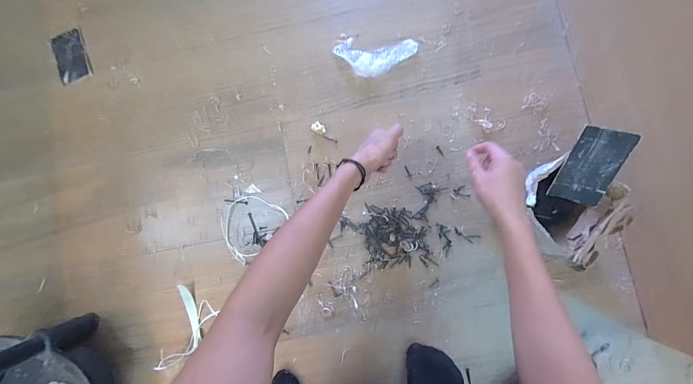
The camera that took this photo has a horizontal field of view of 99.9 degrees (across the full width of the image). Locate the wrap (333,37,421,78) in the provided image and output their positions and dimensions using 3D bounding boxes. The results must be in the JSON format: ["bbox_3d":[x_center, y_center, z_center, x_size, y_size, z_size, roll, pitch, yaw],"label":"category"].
[{"bbox_3d":[0.055,-0.262,0.559,0.157,0.024,0.079,5,85,4],"label":"wrap"}]

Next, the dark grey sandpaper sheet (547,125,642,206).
[{"bbox_3d":[0.352,-0.034,0.421,0.063,0.008,0.114,18,127,16],"label":"dark grey sandpaper sheet"}]

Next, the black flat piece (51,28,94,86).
[{"bbox_3d":[-0.580,-0.283,0.610,0.066,0.009,0.110,-21,84,2],"label":"black flat piece"}]

